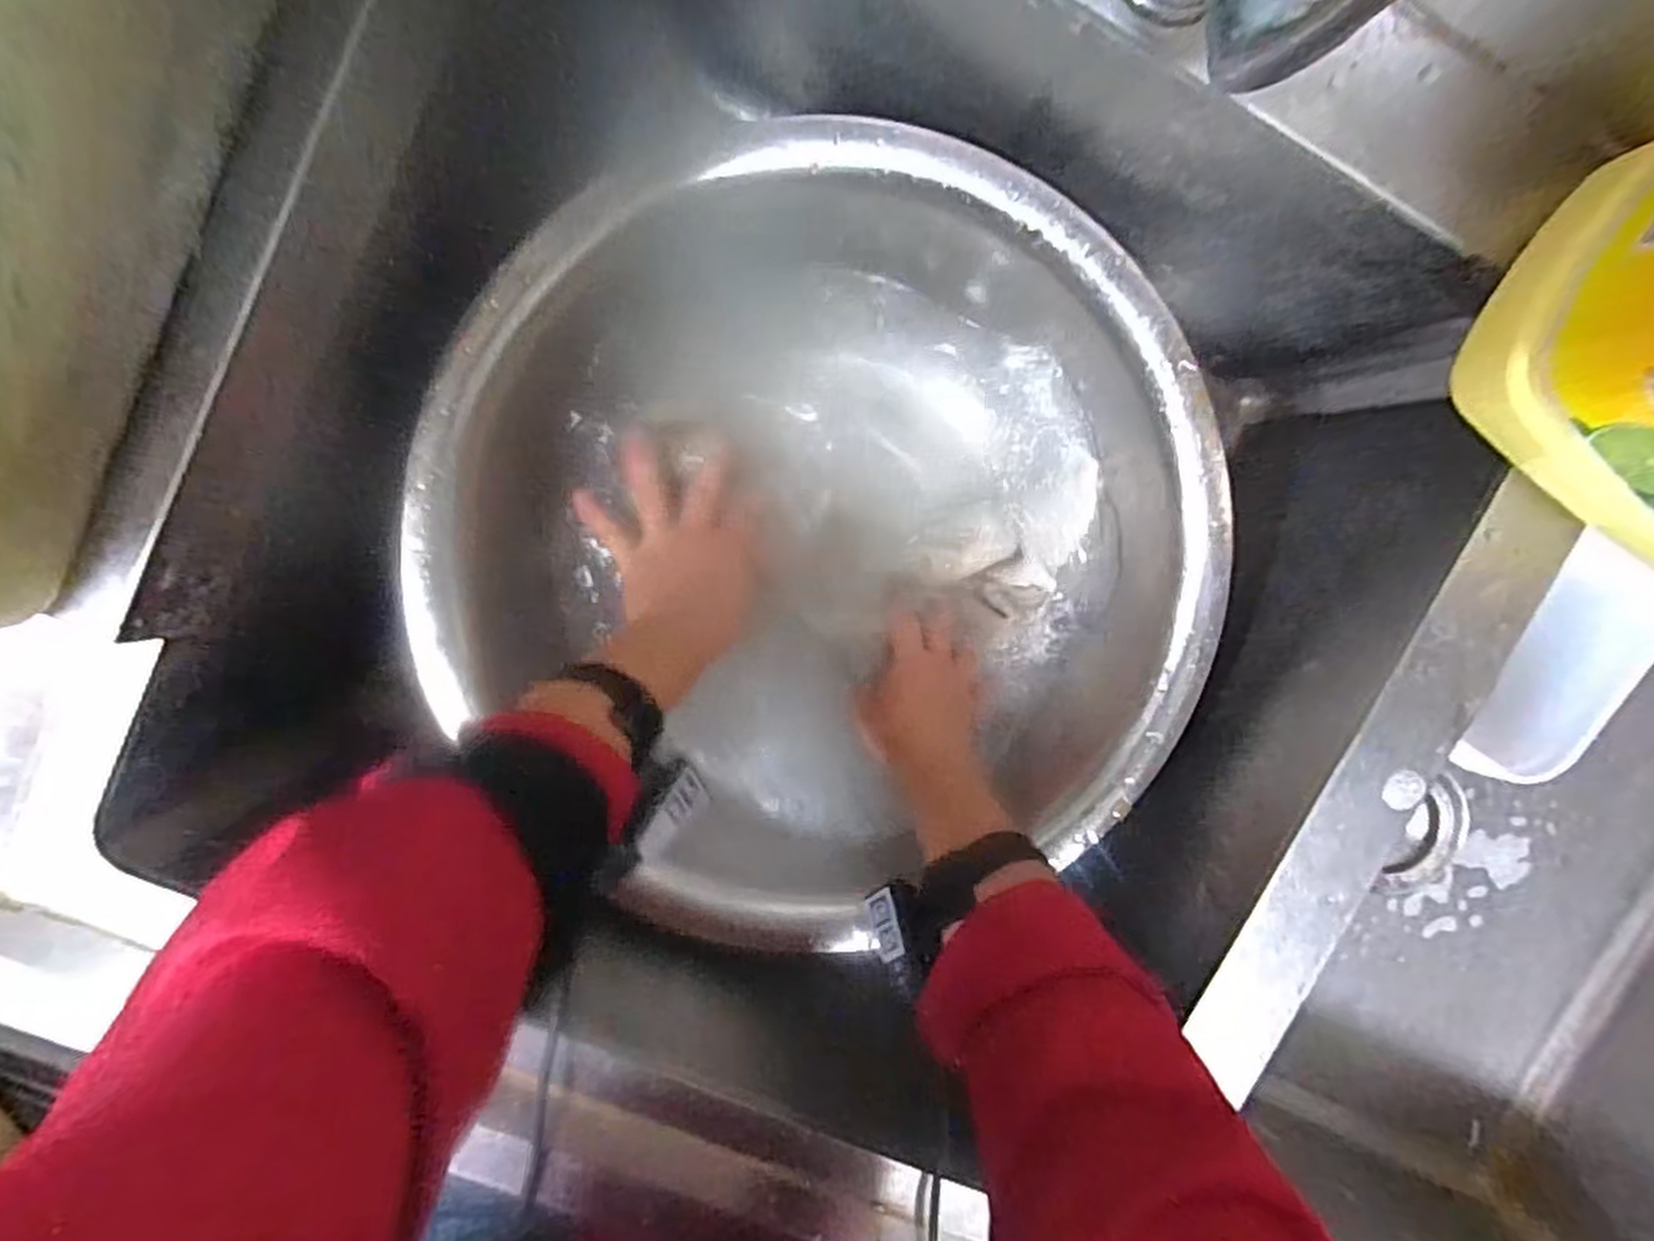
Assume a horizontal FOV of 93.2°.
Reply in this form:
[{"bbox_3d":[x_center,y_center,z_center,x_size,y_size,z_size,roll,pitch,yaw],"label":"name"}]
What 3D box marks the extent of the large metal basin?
[{"bbox_3d":[0.006,-0.048,0.506,0.461,0.126,0.437,40,94,-9],"label":"large metal basin"}]

